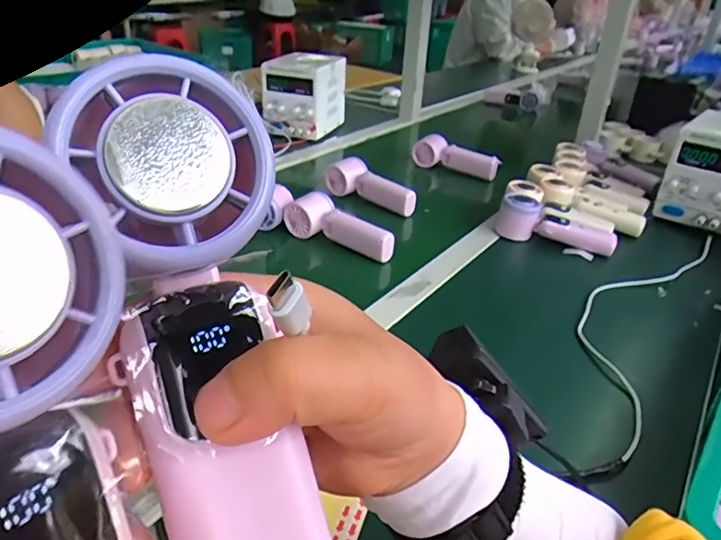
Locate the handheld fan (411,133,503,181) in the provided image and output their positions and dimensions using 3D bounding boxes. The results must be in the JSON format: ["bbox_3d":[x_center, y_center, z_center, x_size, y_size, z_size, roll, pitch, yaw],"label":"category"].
[{"bbox_3d":[0.191,-0.228,1.080,0.171,0.056,0.050,14,31,14],"label":"handheld fan"}]

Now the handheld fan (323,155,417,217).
[{"bbox_3d":[0.018,-0.144,0.907,0.181,0.056,0.044,22,34,27],"label":"handheld fan"}]

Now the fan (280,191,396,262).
[{"bbox_3d":[-0.032,-0.057,0.753,0.174,0.046,0.055,29,37,35],"label":"fan"}]

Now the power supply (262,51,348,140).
[{"bbox_3d":[-0.128,-0.404,1.227,0.137,0.155,0.177,14,31,14],"label":"power supply"}]

